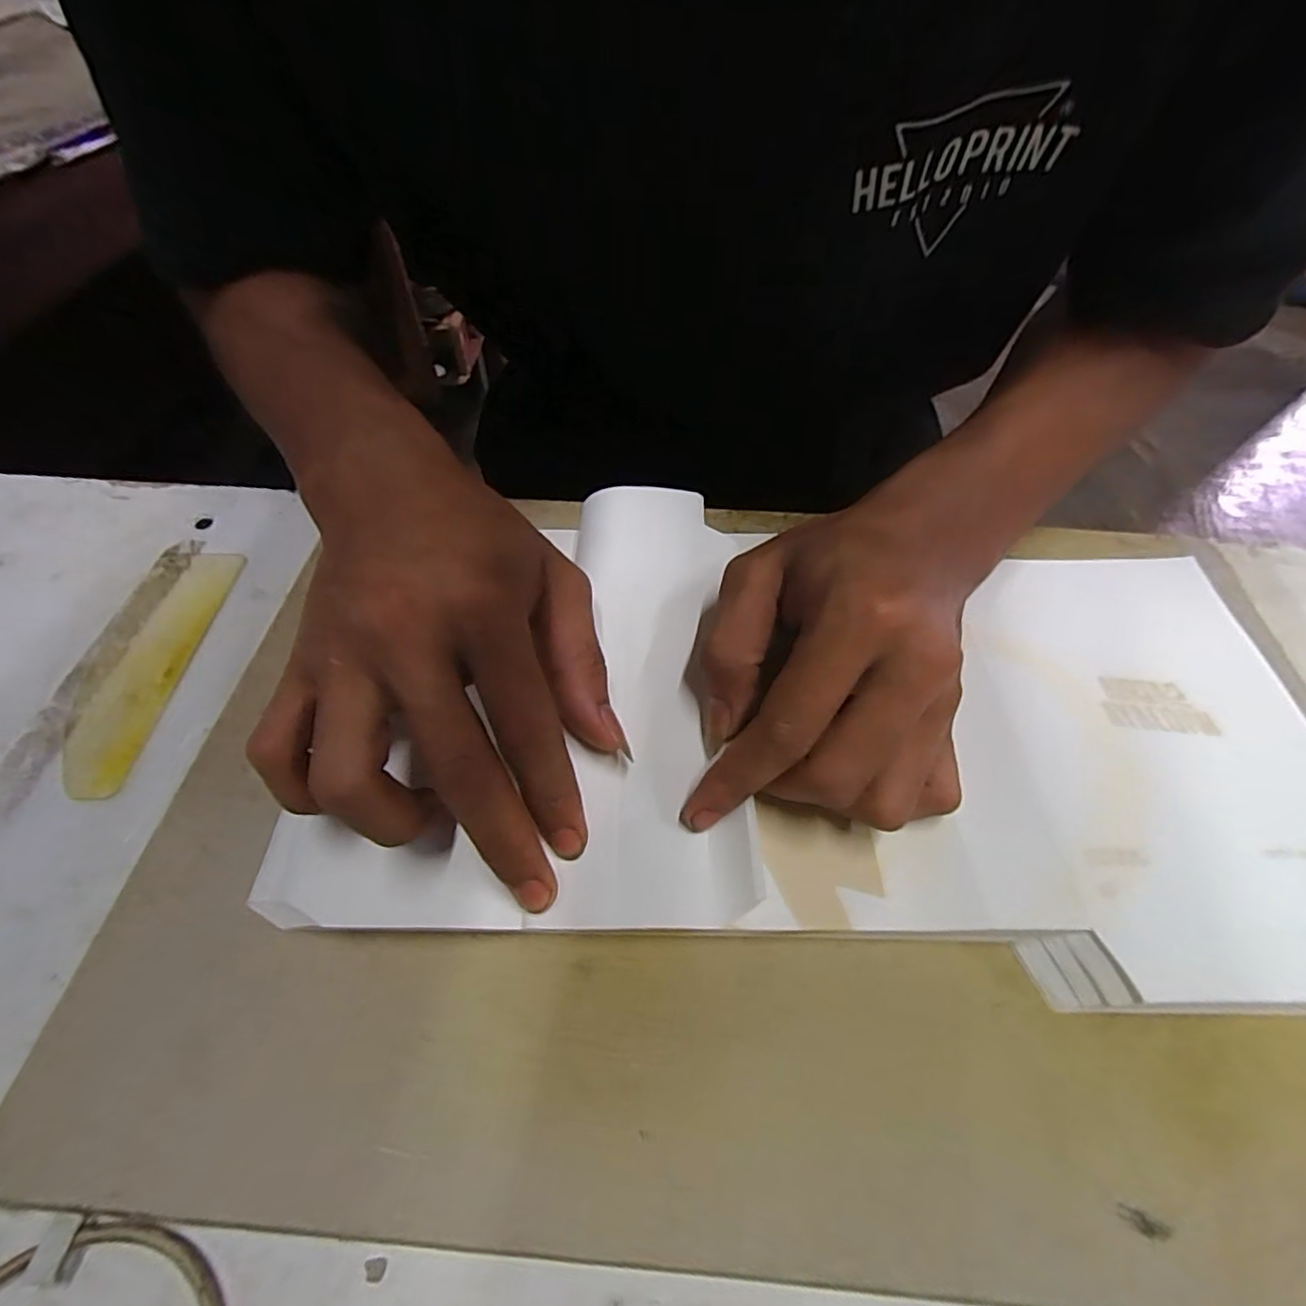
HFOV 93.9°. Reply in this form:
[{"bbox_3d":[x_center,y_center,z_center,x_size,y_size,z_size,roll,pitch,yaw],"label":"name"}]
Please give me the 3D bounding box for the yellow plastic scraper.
[{"bbox_3d":[-0.210,0.001,0.255,0.031,0.004,0.123,1,54,0],"label":"yellow plastic scraper"}]

